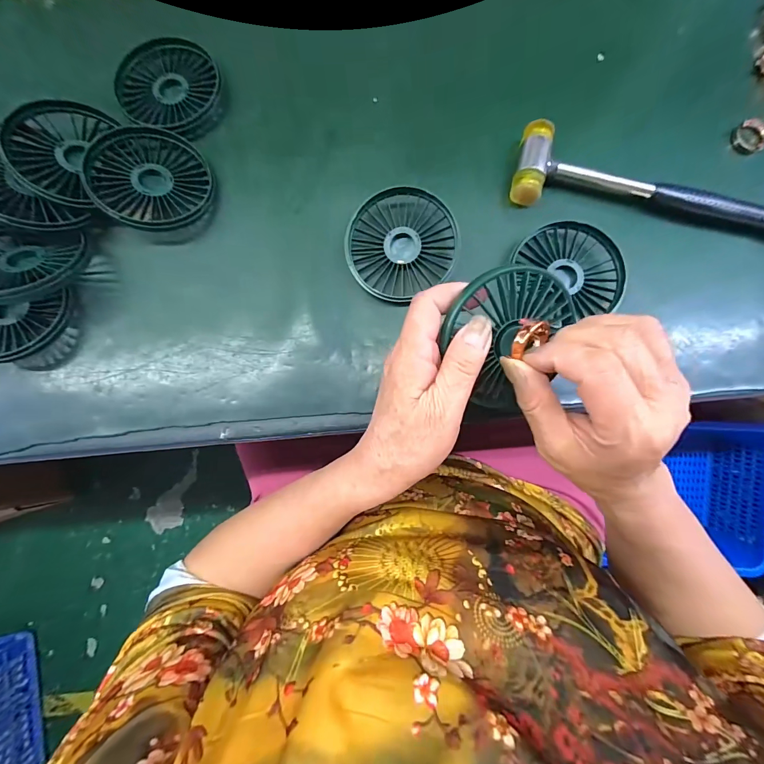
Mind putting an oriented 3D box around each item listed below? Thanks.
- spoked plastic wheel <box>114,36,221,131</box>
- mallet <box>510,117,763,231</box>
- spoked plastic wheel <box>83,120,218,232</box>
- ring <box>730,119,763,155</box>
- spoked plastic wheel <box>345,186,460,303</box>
[{"bbox_3d":[-0.185,-0.258,0.304,0.083,0.018,0.087,0,82,-1],"label":"spoked plastic wheel"},{"bbox_3d":[0.224,-0.158,0.284,0.233,0.025,0.061,10,82,1],"label":"mallet"},{"bbox_3d":[-0.186,-0.163,0.280,0.094,0.013,0.085,24,73,-9],"label":"spoked plastic wheel"},{"bbox_3d":[0.314,-0.209,0.297,0.029,0.010,0.028,-38,84,-5],"label":"ring"},{"bbox_3d":[0.015,-0.110,0.283,0.084,0.025,0.084,0,82,-1],"label":"spoked plastic wheel"}]

